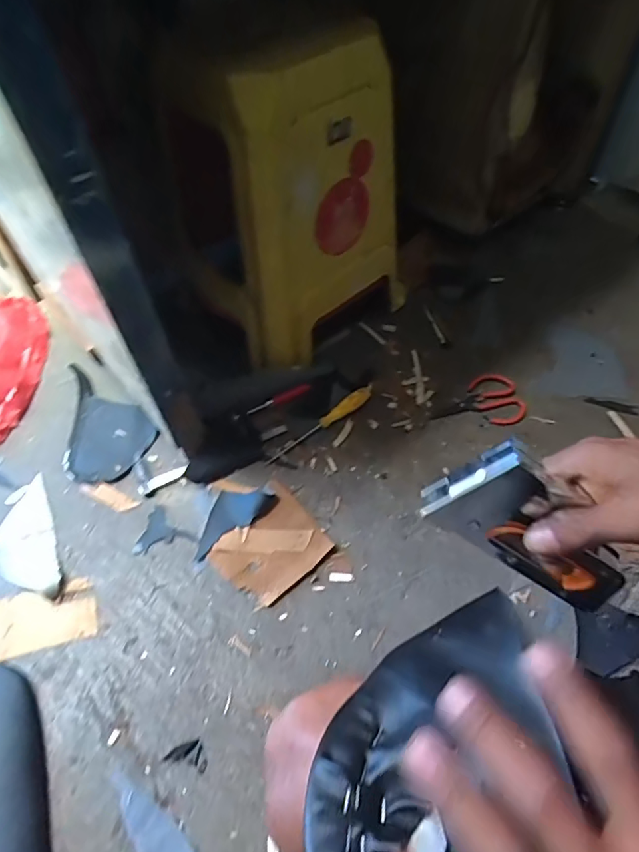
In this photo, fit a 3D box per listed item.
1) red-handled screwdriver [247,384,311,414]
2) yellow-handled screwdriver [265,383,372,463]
[{"bbox_3d":[-0.073,-0.048,0.888,0.118,0.015,0.020,-25,57,-17],"label":"red-handled screwdriver"},{"bbox_3d":[0.010,-0.006,0.853,0.232,0.029,0.026,-34,60,-23],"label":"yellow-handled screwdriver"}]

